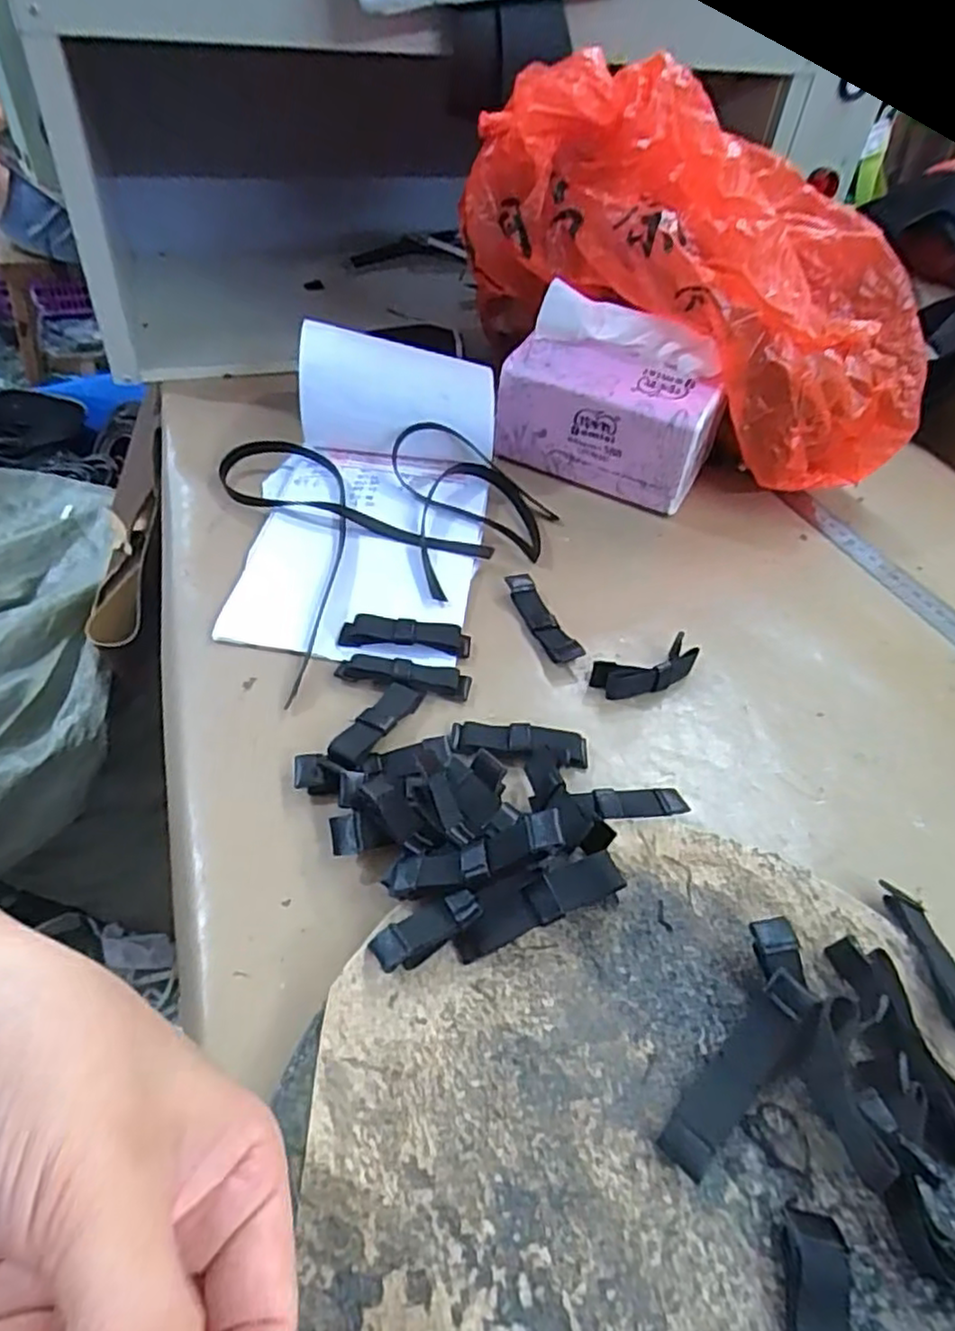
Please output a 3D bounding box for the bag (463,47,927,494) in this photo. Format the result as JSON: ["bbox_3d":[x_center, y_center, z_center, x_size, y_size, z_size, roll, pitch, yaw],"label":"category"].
[{"bbox_3d":[0.155,-0.255,0.487,0.333,0.183,0.170,32,47,-3],"label":"bag"}]

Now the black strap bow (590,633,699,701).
[{"bbox_3d":[0.090,0.002,0.376,0.055,0.017,0.022,-12,48,-17],"label":"black strap bow"}]

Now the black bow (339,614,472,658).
[{"bbox_3d":[-0.039,-0.016,0.381,0.068,0.009,0.019,6,45,-1],"label":"black bow"}]

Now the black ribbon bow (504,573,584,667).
[{"bbox_3d":[0.036,-0.026,0.407,0.016,0.012,0.070,-13,48,-19],"label":"black ribbon bow"}]

